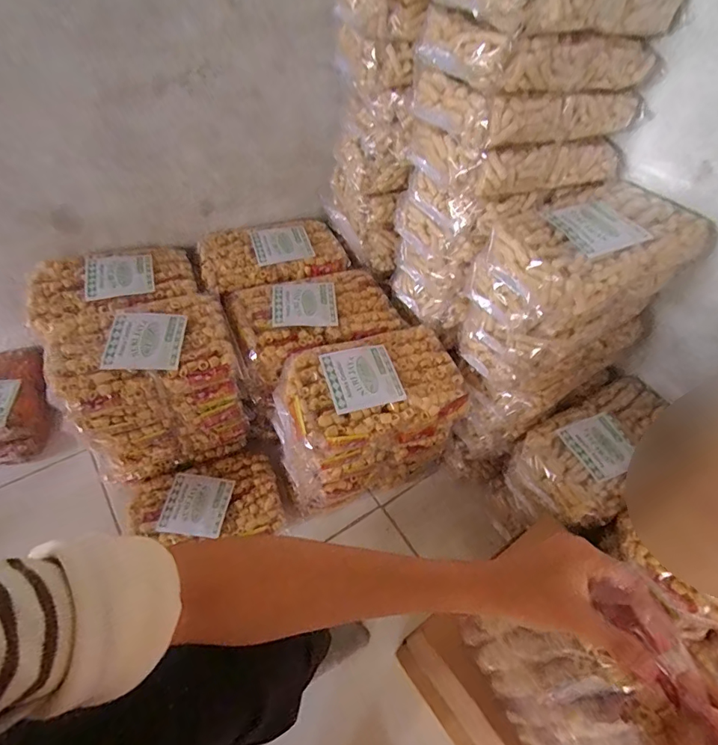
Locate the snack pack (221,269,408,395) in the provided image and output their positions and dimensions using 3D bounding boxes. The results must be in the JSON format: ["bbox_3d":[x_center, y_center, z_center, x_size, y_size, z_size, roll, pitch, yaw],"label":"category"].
[{"bbox_3d":[-0.078,-0.078,0.759,0.260,0.101,0.170,-16,54,-17],"label":"snack pack"}]

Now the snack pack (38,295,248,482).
[{"bbox_3d":[-0.330,0.019,0.739,0.248,0.248,0.190,-17,55,-18],"label":"snack pack"}]

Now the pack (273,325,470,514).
[{"bbox_3d":[0.009,0.081,0.727,0.266,0.252,0.152,-15,54,-17],"label":"pack"}]

